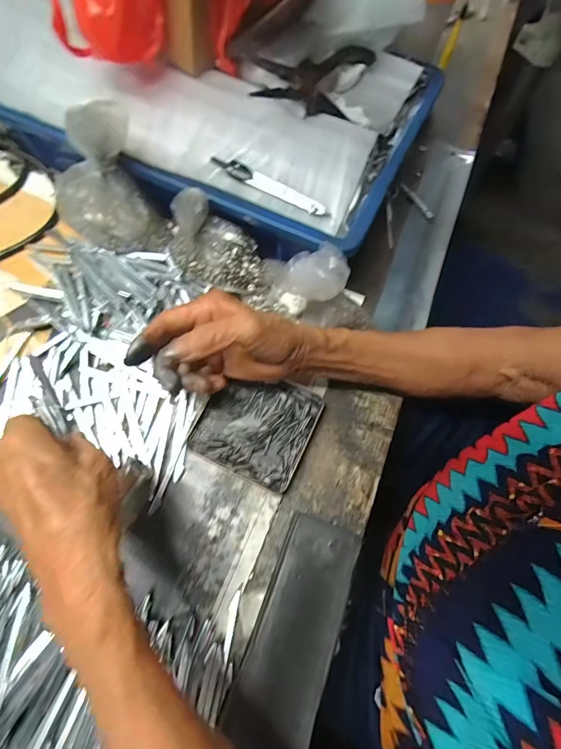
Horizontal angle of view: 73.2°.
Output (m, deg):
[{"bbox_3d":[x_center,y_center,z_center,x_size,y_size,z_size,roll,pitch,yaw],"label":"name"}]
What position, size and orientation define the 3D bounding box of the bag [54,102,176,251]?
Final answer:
[{"bbox_3d":[-0.161,-0.166,0.349,0.085,0.122,0.073,-34,74,-14],"label":"bag"}]

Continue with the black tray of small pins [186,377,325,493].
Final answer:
[{"bbox_3d":[-0.022,0.044,0.339,0.096,0.008,0.090,23,69,7],"label":"black tray of small pins"}]

